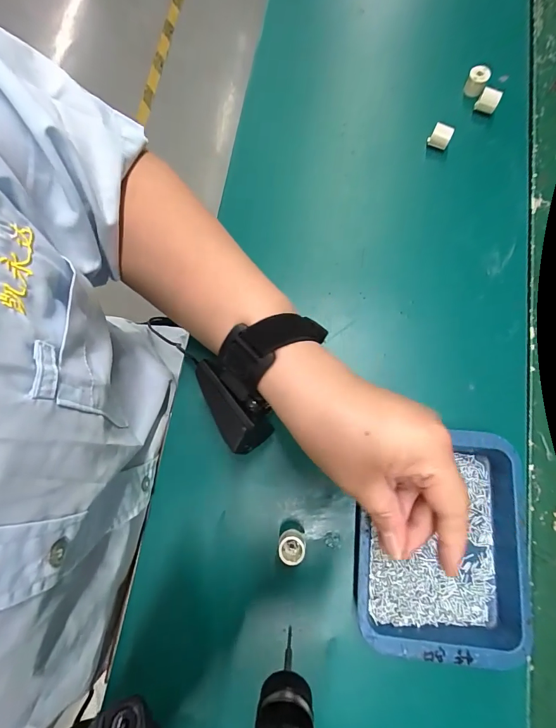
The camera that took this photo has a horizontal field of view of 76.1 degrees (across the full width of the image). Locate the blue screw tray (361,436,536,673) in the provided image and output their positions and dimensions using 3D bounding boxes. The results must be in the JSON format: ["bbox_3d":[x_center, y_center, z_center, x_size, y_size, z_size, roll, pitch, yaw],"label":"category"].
[{"bbox_3d":[0.121,0.130,0.268,0.119,0.023,0.155,5,78,2],"label":"blue screw tray"}]

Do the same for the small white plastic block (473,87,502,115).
[{"bbox_3d":[0.215,-0.269,0.362,0.020,0.017,0.013,22,78,4],"label":"small white plastic block"}]

